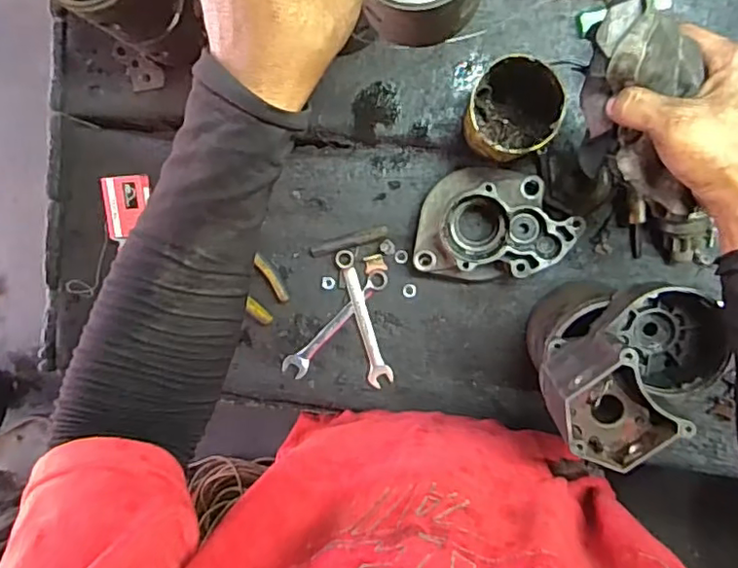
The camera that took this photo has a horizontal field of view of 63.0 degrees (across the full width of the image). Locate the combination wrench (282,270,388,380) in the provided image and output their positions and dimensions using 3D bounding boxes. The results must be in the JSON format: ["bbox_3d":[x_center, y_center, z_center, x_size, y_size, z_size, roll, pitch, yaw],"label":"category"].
[{"bbox_3d":[-0.034,0.043,0.627,0.025,0.006,0.146,44,98,2],"label":"combination wrench"}]

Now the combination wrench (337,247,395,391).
[{"bbox_3d":[-0.005,0.036,0.621,0.023,0.008,0.143,-16,93,8],"label":"combination wrench"}]

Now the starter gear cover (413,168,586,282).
[{"bbox_3d":[0.117,-0.053,0.566,0.137,0.063,0.104,11,96,6],"label":"starter gear cover"}]

